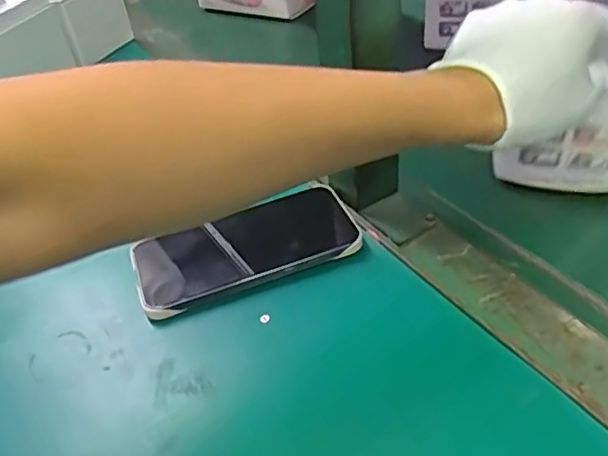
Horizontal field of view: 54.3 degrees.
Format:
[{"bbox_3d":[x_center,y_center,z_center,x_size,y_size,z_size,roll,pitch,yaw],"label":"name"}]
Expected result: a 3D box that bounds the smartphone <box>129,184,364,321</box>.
[{"bbox_3d":[-0.041,0.012,0.426,0.158,0.017,0.072,-18,42,-12],"label":"smartphone"}]

